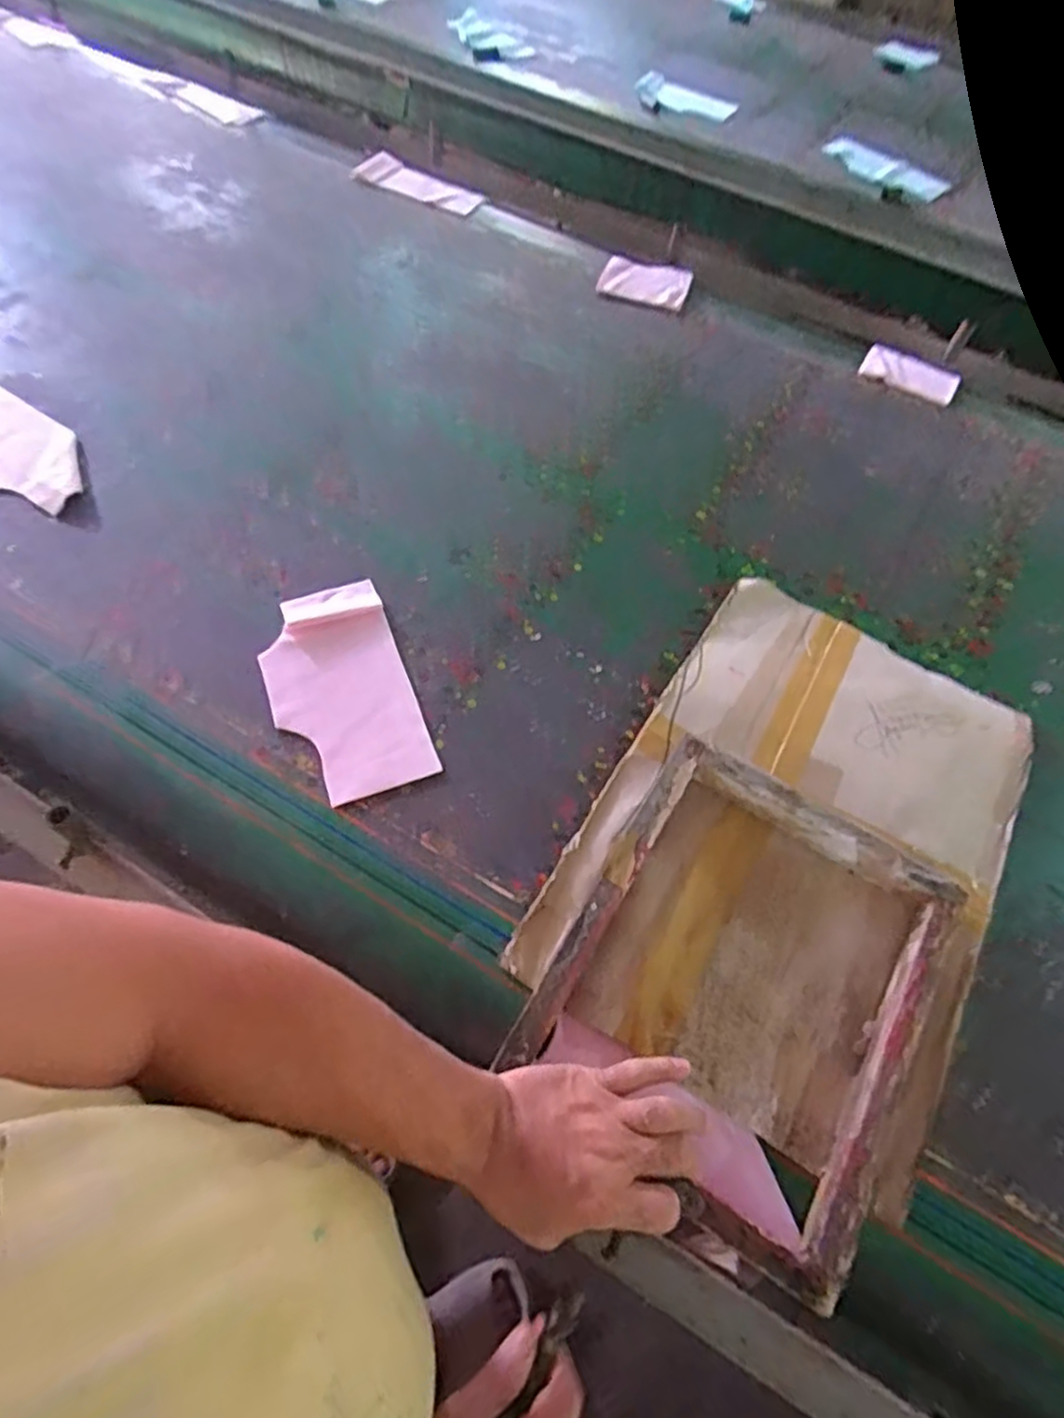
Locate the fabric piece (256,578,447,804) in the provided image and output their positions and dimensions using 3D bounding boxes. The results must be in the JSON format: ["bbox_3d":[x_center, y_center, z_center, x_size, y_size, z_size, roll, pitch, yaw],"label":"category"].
[{"bbox_3d":[-0.196,-0.023,0.713,0.135,0.005,0.250,-17,62,-14],"label":"fabric piece"}]

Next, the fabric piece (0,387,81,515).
[{"bbox_3d":[-0.647,-0.322,0.847,0.270,0.021,0.133,30,61,13],"label":"fabric piece"}]

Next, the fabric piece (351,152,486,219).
[{"bbox_3d":[-0.205,-0.950,1.265,0.223,0.012,0.102,23,59,2],"label":"fabric piece"}]

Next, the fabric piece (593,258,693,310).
[{"bbox_3d":[0.190,-0.712,1.167,0.143,0.006,0.122,17,61,3],"label":"fabric piece"}]

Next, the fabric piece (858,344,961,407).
[{"bbox_3d":[0.593,-0.525,1.092,0.146,0.010,0.101,24,60,10],"label":"fabric piece"}]

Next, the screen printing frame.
[{"bbox_3d":[0.176,0.224,0.557,0.280,0.058,0.324,31,61,14],"label":"screen printing frame"}]

